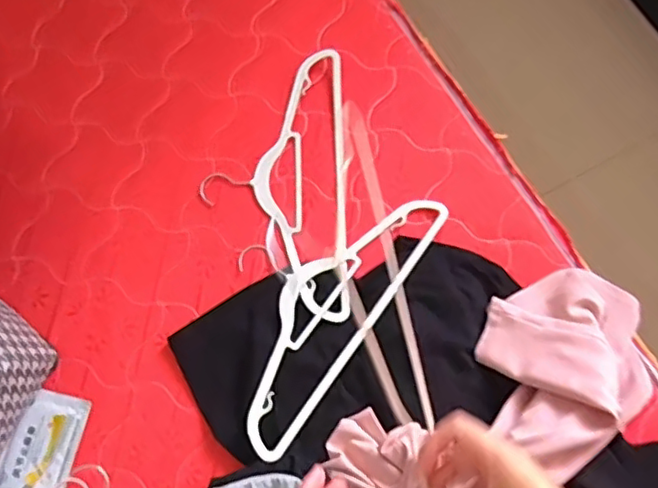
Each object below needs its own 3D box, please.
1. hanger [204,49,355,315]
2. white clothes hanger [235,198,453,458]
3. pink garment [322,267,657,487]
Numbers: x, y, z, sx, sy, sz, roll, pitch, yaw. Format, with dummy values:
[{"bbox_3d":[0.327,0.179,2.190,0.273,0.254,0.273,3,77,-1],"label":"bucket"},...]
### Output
[{"bbox_3d":[-0.075,-0.094,0.883,0.209,0.015,0.399,0,73,1],"label":"hanger"},{"bbox_3d":[-0.028,0.057,0.817,0.200,0.033,0.398,34,77,10],"label":"white clothes hanger"},{"bbox_3d":[0.215,0.186,0.714,0.257,0.128,0.425,40,78,12],"label":"pink garment"}]

